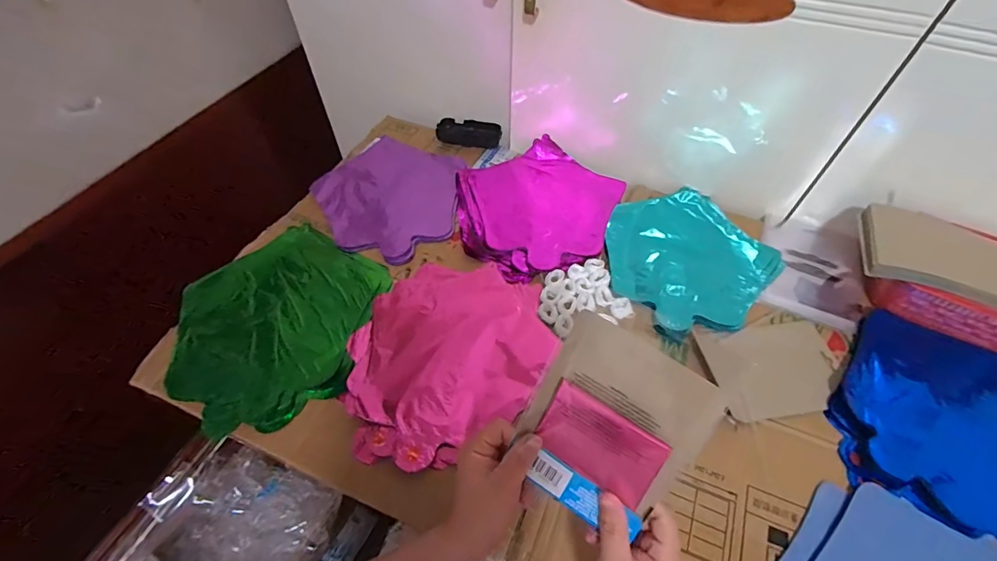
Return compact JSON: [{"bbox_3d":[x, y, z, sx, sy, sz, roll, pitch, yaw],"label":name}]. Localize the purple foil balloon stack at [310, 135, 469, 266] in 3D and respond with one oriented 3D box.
[{"bbox_3d":[-0.165,-0.133,0.689,0.230,0.018,0.230,23,58,14],"label":"purple foil balloon stack"}]

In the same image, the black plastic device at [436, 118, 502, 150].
[{"bbox_3d":[-0.050,-0.258,0.782,0.107,0.030,0.041,7,55,4],"label":"black plastic device"}]

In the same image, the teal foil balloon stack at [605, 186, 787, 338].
[{"bbox_3d":[0.254,-0.033,0.617,0.217,0.012,0.217,-28,60,-19],"label":"teal foil balloon stack"}]

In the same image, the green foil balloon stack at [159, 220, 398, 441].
[{"bbox_3d":[-0.268,0.049,0.558,0.256,0.020,0.243,-33,62,-22],"label":"green foil balloon stack"}]

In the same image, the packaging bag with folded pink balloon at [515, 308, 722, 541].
[{"bbox_3d":[0.080,0.112,0.338,0.118,0.022,0.140,32,99,23],"label":"packaging bag with folded pink balloon"}]

